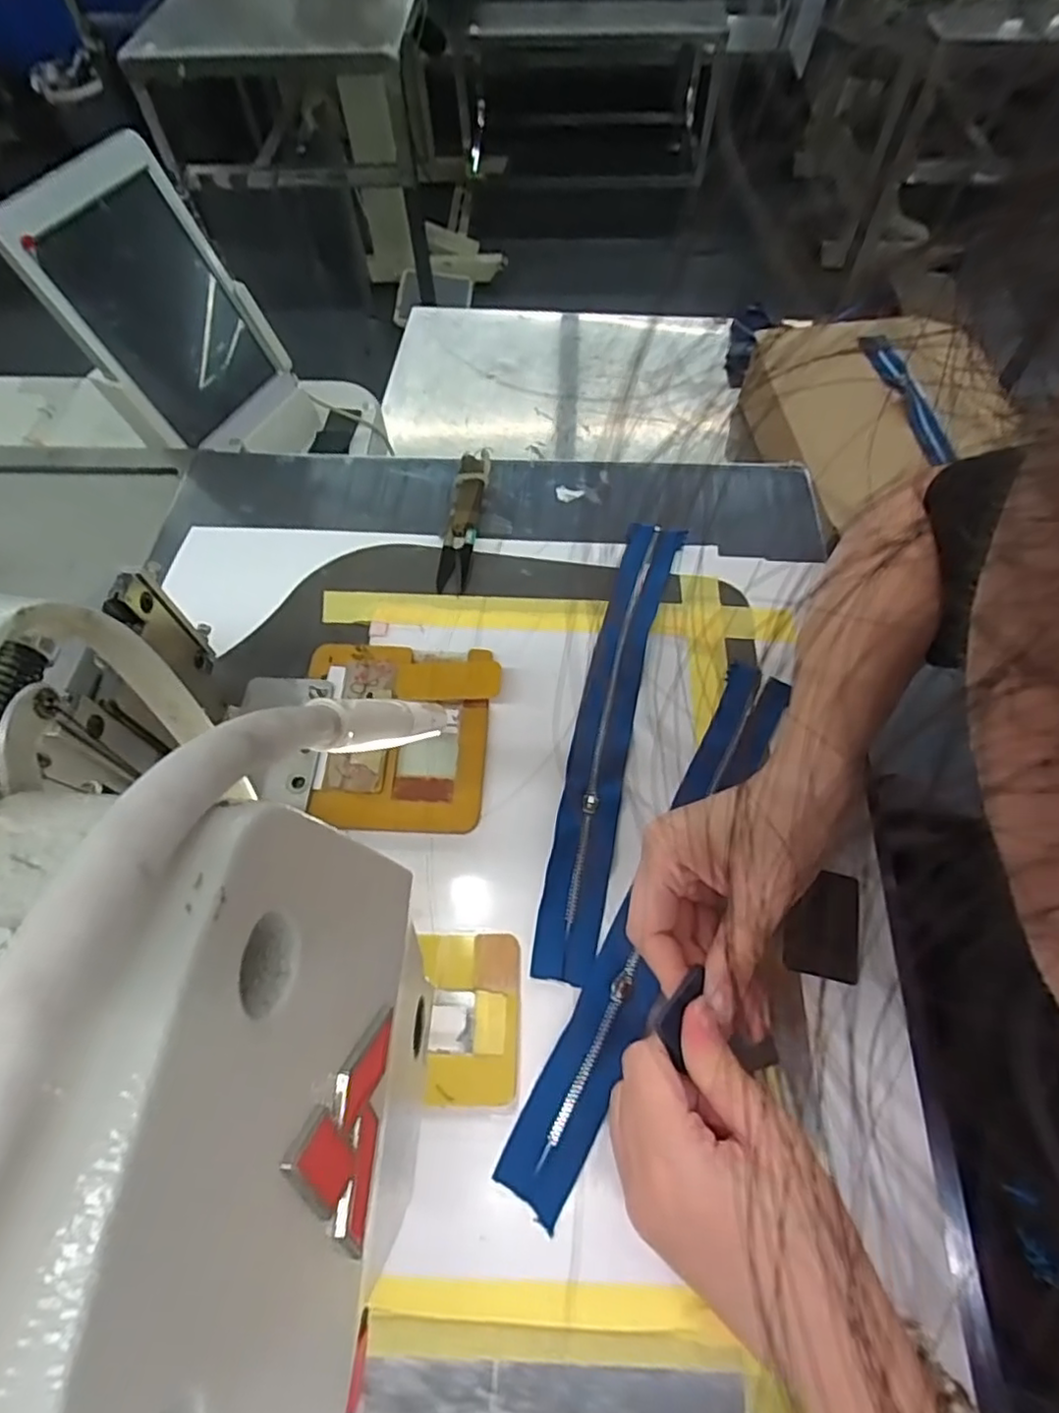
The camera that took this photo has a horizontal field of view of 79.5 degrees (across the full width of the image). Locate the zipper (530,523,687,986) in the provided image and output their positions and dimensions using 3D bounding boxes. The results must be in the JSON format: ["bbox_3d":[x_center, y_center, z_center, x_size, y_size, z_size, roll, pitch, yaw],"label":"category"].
[{"bbox_3d":[0.048,0.005,0.369,0.036,0.004,0.286,13,63,8],"label":"zipper"}]

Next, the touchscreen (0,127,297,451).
[{"bbox_3d":[-0.304,-0.328,0.535,0.026,0.205,0.152,17,64,30],"label":"touchscreen"}]

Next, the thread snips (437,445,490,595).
[{"bbox_3d":[-0.045,-0.129,0.436,0.021,0.014,0.112,6,63,5],"label":"thread snips"}]

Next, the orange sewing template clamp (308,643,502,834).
[{"bbox_3d":[-0.075,0.013,0.360,0.107,0.015,0.112,2,62,3],"label":"orange sewing template clamp"}]

